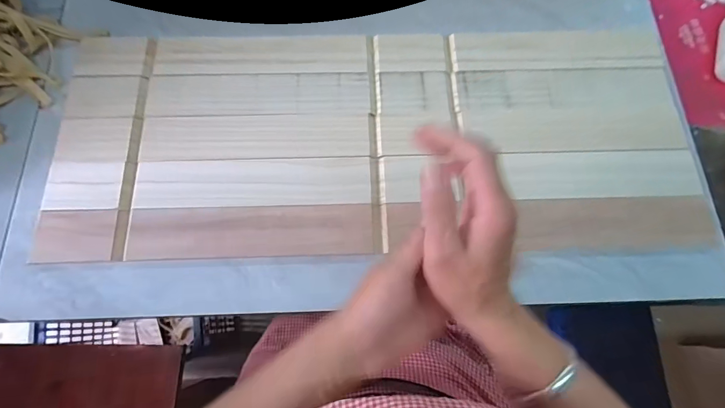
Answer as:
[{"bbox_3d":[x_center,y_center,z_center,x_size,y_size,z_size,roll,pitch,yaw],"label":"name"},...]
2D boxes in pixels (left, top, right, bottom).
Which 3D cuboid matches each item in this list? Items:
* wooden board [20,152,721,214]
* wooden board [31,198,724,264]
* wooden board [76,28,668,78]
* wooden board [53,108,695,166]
[{"bbox_3d":[0.018,-0.028,0.421,0.731,0.007,0.064,-2,74,-1],"label":"wooden board"},{"bbox_3d":[0.021,0.027,0.404,0.728,0.011,0.065,-2,74,-1],"label":"wooden board"},{"bbox_3d":[0.016,-0.196,0.469,0.724,0.007,0.063,-1,74,-1],"label":"wooden board"},{"bbox_3d":[0.020,-0.083,0.441,0.731,0.012,0.058,-2,74,-1],"label":"wooden board"}]

